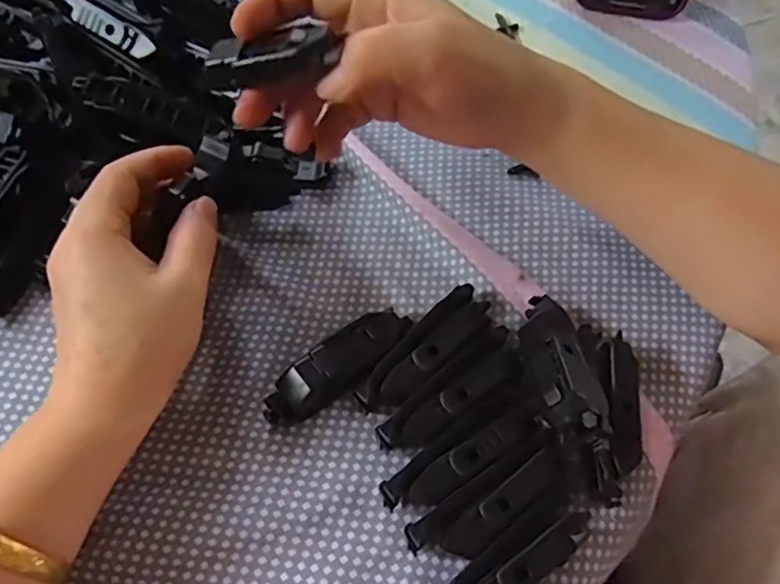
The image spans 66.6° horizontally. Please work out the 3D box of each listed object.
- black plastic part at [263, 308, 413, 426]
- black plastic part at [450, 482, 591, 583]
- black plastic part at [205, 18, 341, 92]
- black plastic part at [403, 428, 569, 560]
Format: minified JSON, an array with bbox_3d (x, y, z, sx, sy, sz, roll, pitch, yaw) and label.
[{"bbox_3d":[-0.023,0.034,0.274,0.075,0.024,0.025,-35,70,-18],"label":"black plastic part"},{"bbox_3d":[0.052,0.109,0.242,0.085,0.022,0.021,-34,70,-18],"label":"black plastic part"},{"bbox_3d":[-0.049,-0.095,0.244,0.056,0.012,0.024,-3,62,14],"label":"black plastic part"},{"bbox_3d":[0.045,0.088,0.252,0.077,0.021,0.023,-29,68,-16],"label":"black plastic part"}]

